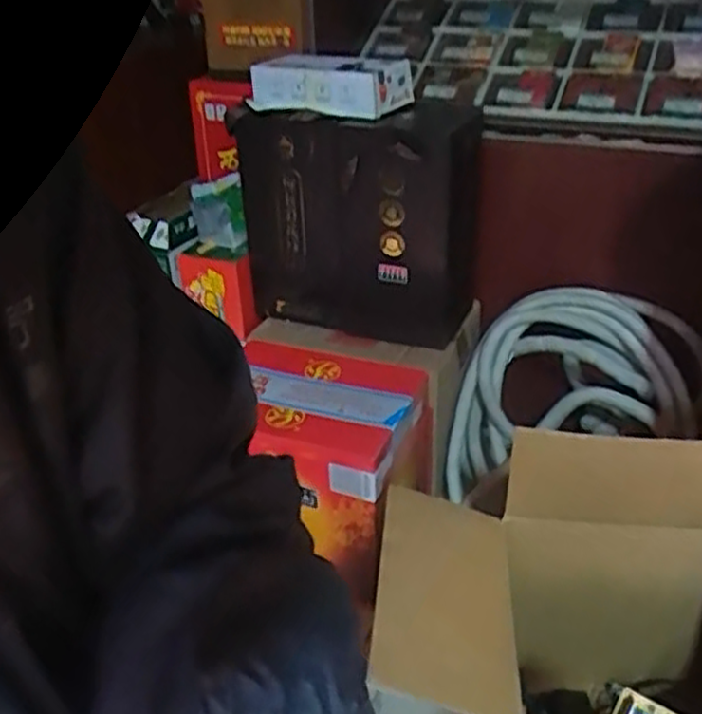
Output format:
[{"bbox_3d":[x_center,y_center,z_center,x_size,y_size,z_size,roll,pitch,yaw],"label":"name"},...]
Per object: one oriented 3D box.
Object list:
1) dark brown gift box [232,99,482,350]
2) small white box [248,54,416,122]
[{"bbox_3d":[0.013,-0.234,1.279,0.386,0.348,0.181,10,33,20],"label":"dark brown gift box"},{"bbox_3d":[-0.040,-0.430,1.201,0.245,0.067,0.123,16,35,28],"label":"small white box"}]

